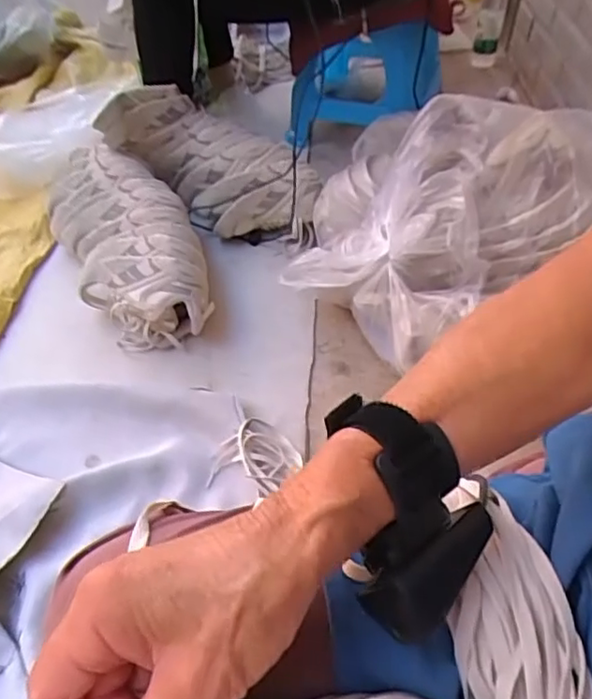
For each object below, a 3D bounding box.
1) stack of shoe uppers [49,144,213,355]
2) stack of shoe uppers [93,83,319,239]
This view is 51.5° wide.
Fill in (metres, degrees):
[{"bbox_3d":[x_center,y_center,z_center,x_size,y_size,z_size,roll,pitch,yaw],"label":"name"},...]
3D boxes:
[{"bbox_3d":[-0.308,-0.209,1.093,0.206,0.137,0.527,-21,51,-18],"label":"stack of shoe uppers"},{"bbox_3d":[-0.148,-0.356,1.174,0.404,0.167,0.191,31,56,13],"label":"stack of shoe uppers"}]

